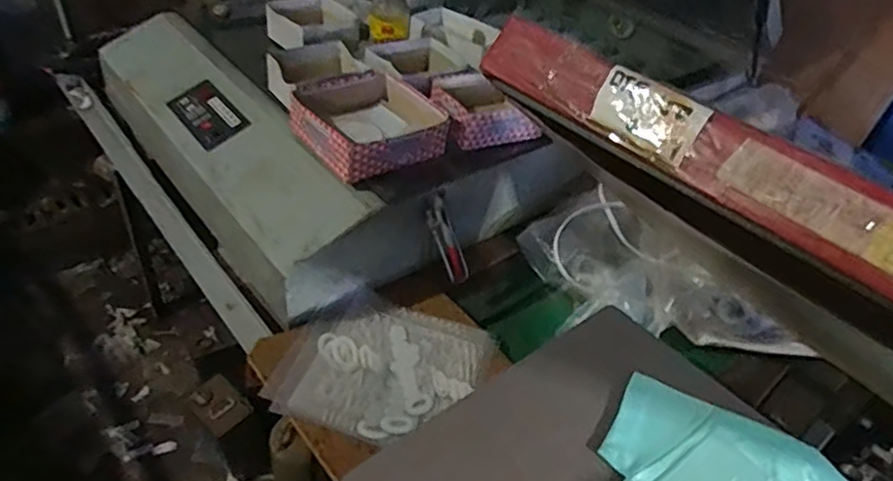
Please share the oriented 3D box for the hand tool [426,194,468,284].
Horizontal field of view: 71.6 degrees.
[{"bbox_3d":[0.000,0.001,0.892,0.022,0.135,0.024,0,27,46],"label":"hand tool"}]

